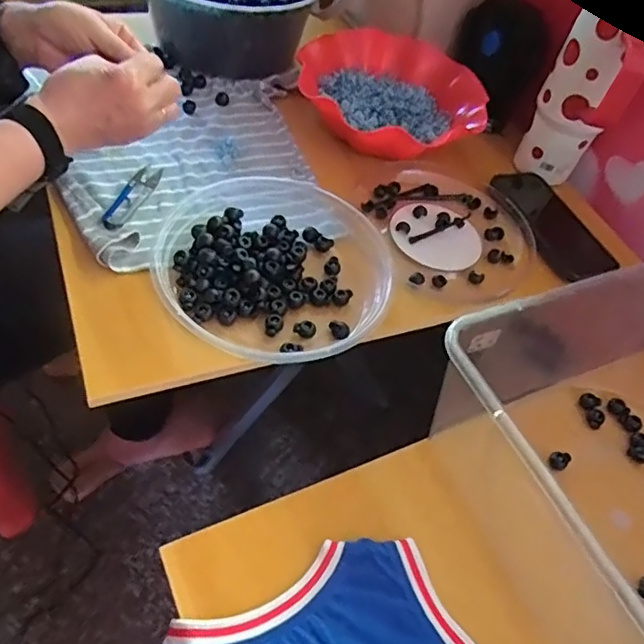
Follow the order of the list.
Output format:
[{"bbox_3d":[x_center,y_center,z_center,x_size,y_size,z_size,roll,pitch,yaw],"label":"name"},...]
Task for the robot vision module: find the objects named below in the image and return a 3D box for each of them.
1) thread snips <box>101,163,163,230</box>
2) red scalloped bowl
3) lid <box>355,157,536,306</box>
[{"bbox_3d":[-0.186,-0.123,0.563,0.026,0.004,0.109,20,45,-4],"label":"thread snips"},{"bbox_3d":[0.090,-0.303,0.726,0.230,0.051,0.238,6,52,-7],"label":"red scalloped bowl"},{"bbox_3d":[0.140,-0.107,0.623,0.171,0.020,0.201,-9,55,-20],"label":"lid"}]

